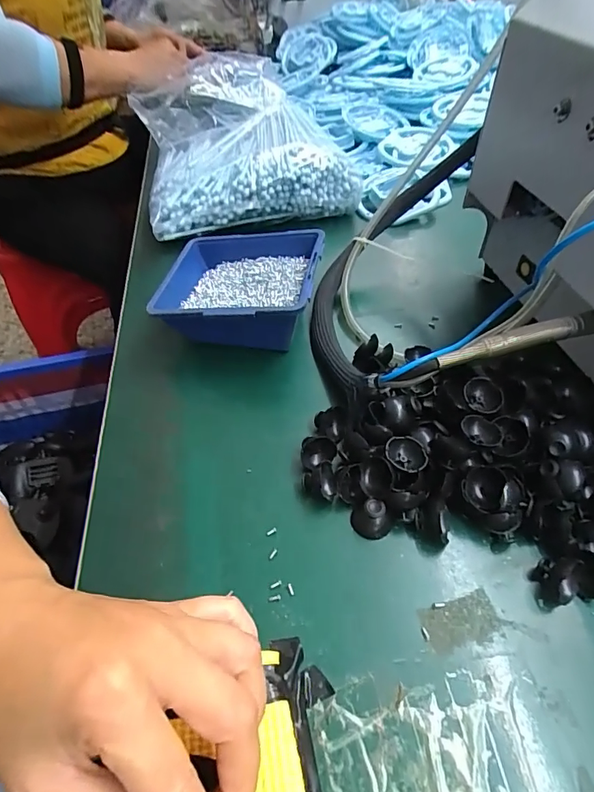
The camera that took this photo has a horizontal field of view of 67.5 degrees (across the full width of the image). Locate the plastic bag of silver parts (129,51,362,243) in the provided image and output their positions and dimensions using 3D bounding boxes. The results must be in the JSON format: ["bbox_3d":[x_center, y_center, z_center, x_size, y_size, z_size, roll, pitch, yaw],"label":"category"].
[{"bbox_3d":[-0.097,-0.377,0.626,0.250,0.082,0.431,-14,50,-8],"label":"plastic bag of silver parts"}]

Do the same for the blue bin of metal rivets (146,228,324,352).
[{"bbox_3d":[-0.053,-0.095,0.410,0.141,0.064,0.125,7,50,8],"label":"blue bin of metal rivets"}]

